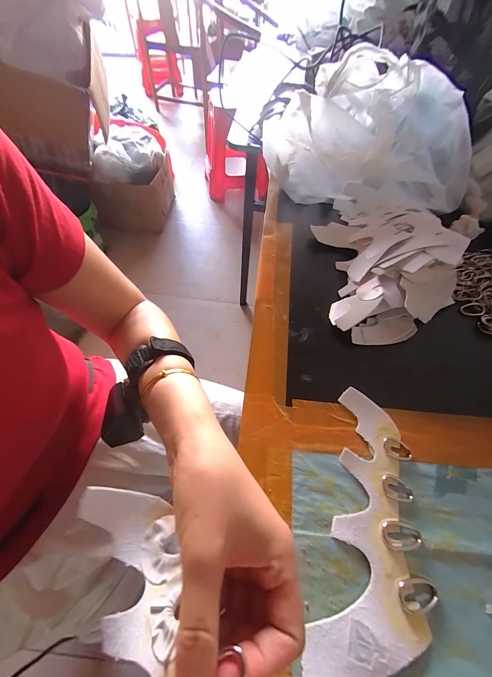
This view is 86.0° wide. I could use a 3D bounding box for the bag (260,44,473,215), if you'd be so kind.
[{"bbox_3d":[0.194,-0.302,0.414,0.341,0.167,0.137,14,58,5],"label":"bag"}]

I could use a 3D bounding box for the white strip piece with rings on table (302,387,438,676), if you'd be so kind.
[{"bbox_3d":[0.109,0.155,0.222,0.081,0.009,0.214,16,58,9],"label":"white strip piece with rings on table"}]

